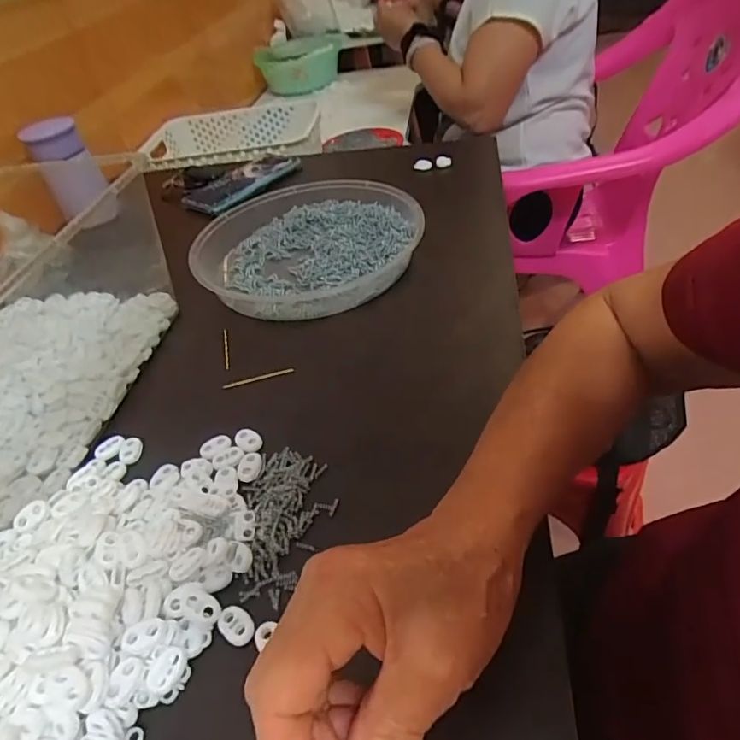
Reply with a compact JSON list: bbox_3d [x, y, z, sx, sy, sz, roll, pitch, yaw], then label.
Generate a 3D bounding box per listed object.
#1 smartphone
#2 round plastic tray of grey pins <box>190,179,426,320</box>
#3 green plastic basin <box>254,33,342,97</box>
[{"bbox_3d":[-0.175,-0.258,0.719,0.165,0.015,0.090,-37,48,-23],"label":"smartphone"},{"bbox_3d":[-0.064,-0.135,0.541,0.225,0.043,0.208,-5,42,5],"label":"round plastic tray of grey pins"},{"bbox_3d":[-0.194,-0.873,1.475,0.249,0.082,0.379,-10,42,0],"label":"green plastic basin"}]

